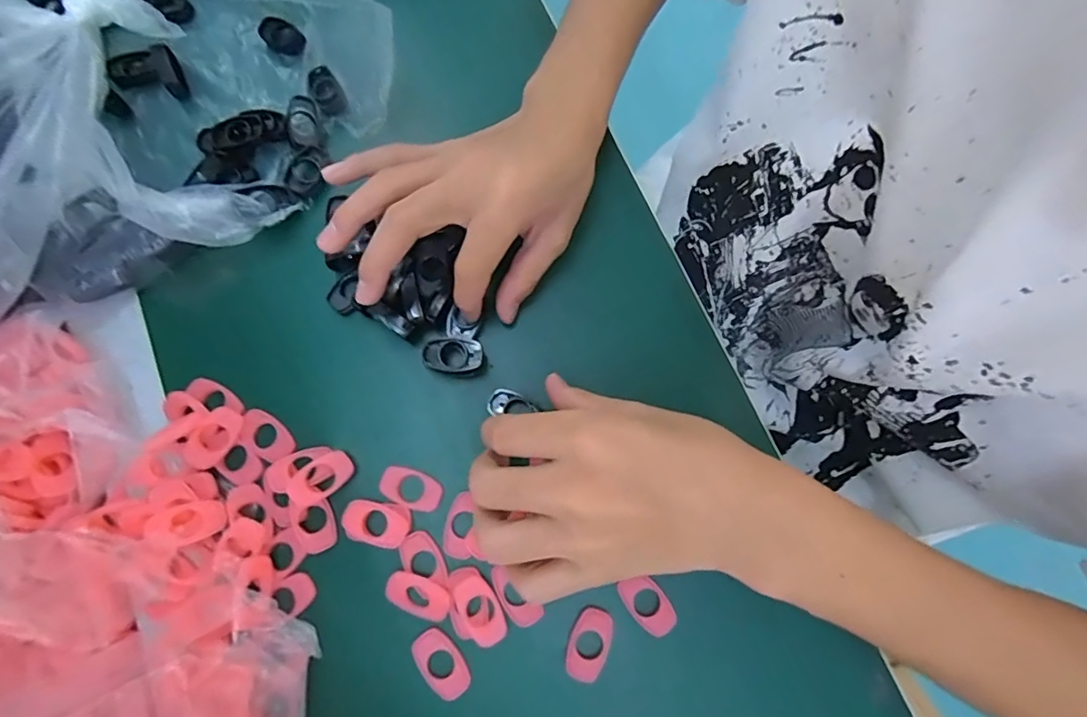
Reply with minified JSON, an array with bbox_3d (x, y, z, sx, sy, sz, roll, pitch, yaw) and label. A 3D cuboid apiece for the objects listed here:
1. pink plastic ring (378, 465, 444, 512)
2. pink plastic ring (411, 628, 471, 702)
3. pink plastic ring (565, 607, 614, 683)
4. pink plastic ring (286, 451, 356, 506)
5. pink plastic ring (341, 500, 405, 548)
[{"bbox_3d":[-0.069,0.067,0.270,0.033,0.004,0.019,15,78,3],"label":"pink plastic ring"},{"bbox_3d":[-0.050,0.148,0.252,0.019,0.005,0.032,-36,80,-8],"label":"pink plastic ring"},{"bbox_3d":[0.022,0.140,0.254,0.019,0.005,0.033,23,78,5],"label":"pink plastic ring"},{"bbox_3d":[-0.113,0.061,0.265,0.032,0.008,0.019,-33,79,-7],"label":"pink plastic ring"},{"bbox_3d":[-0.086,0.083,0.263,0.031,0.005,0.018,16,78,4],"label":"pink plastic ring"}]

